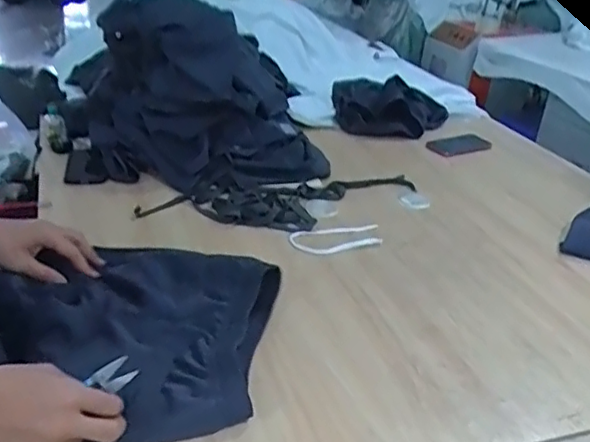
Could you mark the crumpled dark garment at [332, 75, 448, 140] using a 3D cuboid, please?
[{"bbox_3d":[0.246,-0.296,1.603,0.301,0.094,0.212,6,28,5],"label":"crumpled dark garment"}]

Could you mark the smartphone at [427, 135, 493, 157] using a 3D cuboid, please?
[{"bbox_3d":[0.396,-0.182,1.500,0.164,0.008,0.093,-10,31,-25],"label":"smartphone"}]

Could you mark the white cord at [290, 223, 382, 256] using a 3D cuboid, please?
[{"bbox_3d":[0.072,0.029,1.071,0.166,0.005,0.080,-6,30,-17],"label":"white cord"}]

